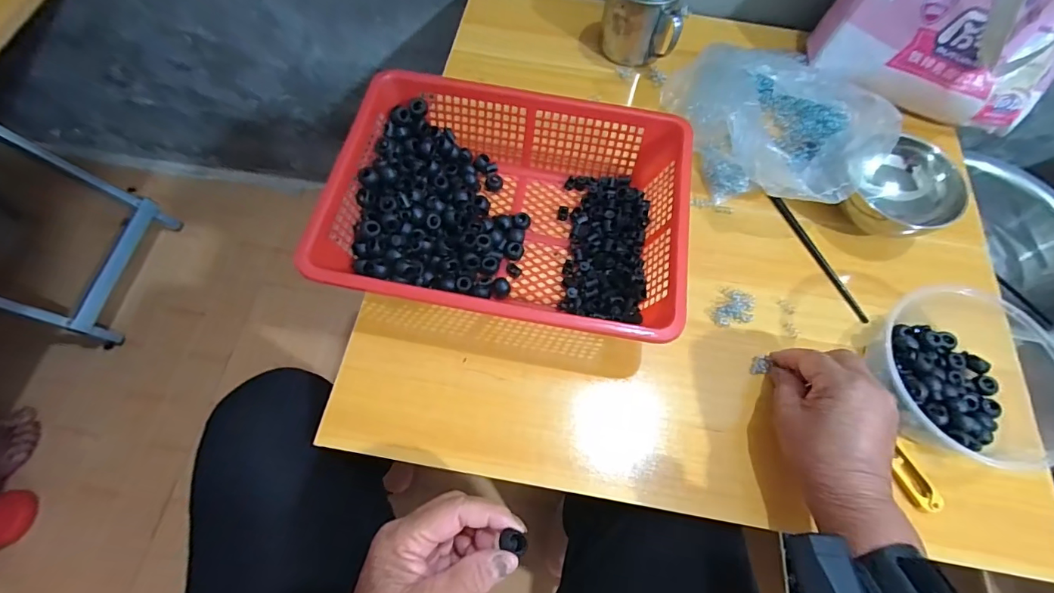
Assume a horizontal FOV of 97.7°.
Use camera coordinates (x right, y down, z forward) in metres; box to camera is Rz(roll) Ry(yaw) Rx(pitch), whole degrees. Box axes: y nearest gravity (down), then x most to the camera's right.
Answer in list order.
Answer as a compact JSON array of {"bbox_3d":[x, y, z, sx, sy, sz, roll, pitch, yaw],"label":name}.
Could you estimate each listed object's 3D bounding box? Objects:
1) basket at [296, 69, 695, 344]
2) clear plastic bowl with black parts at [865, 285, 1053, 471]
[{"bbox_3d":[-0.013,-0.080,0.420,0.292,0.076,0.217,11,66,2],"label":"basket"},{"bbox_3d":[0.362,0.066,0.380,0.167,0.061,0.143,-3,67,-5],"label":"clear plastic bowl with black parts"}]

